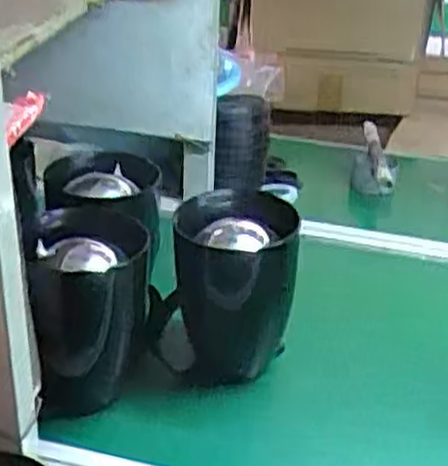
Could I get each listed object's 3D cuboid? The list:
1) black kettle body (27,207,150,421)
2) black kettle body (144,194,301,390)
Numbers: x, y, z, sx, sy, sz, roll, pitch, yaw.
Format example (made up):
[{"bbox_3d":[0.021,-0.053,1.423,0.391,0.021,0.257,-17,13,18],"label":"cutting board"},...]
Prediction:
[{"bbox_3d":[-0.141,0.079,0.793,0.117,0.184,0.109,-6,29,-16],"label":"black kettle body"},{"bbox_3d":[0.002,0.060,0.844,0.140,0.169,0.129,6,28,6],"label":"black kettle body"}]

